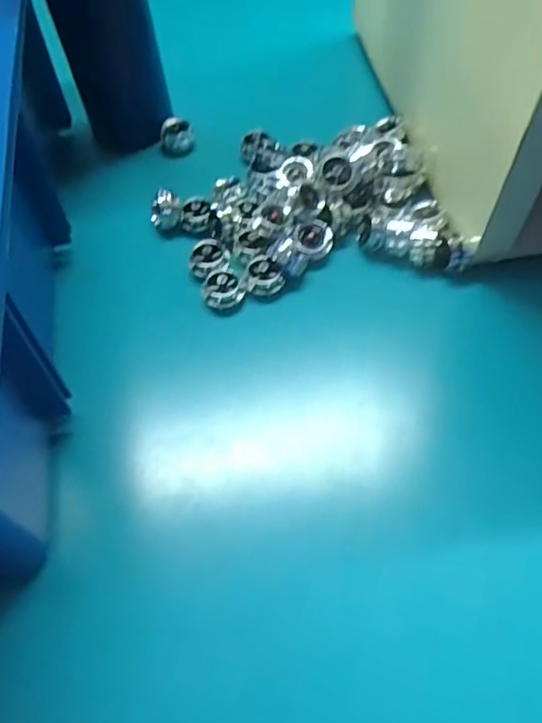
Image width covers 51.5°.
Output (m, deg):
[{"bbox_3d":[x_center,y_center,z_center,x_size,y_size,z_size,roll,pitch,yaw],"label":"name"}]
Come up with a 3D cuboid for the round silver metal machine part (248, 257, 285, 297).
[{"bbox_3d":[-0.003,-0.052,0.343,0.021,0.013,0.022,-2,57,2],"label":"round silver metal machine part"}]

